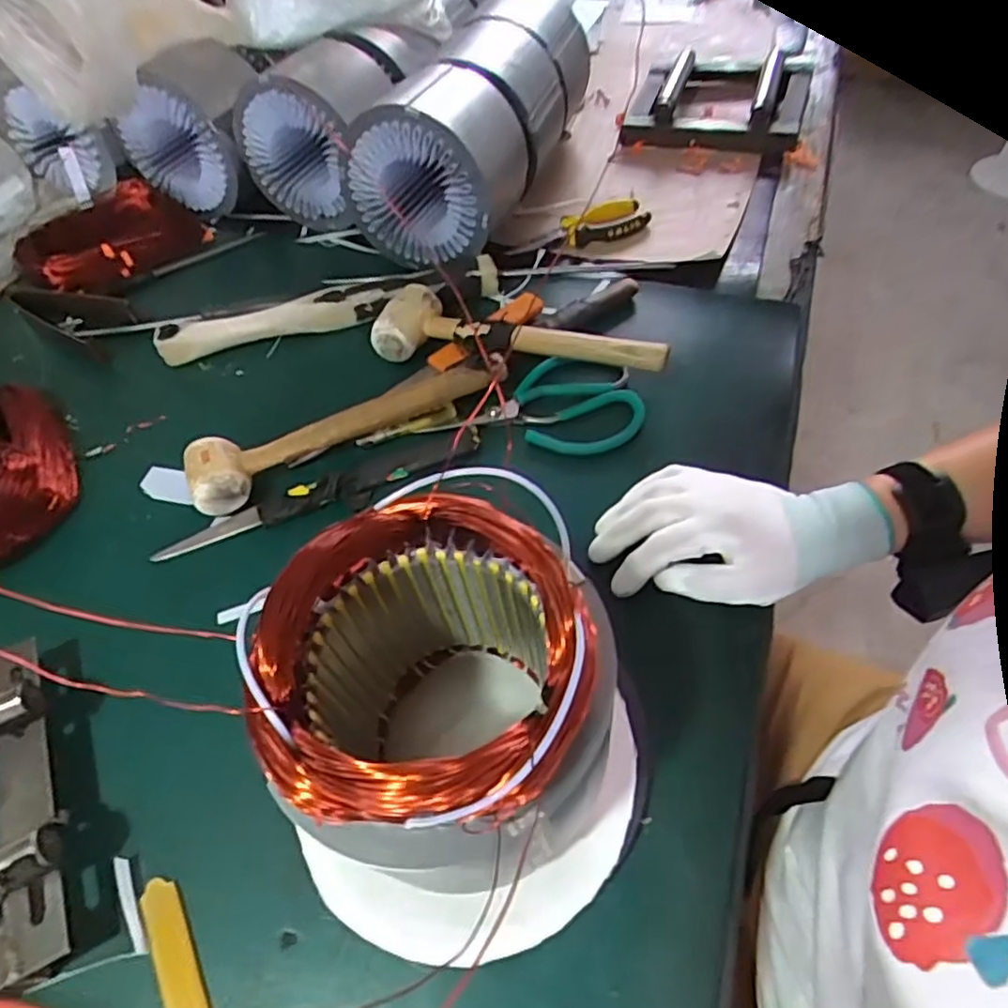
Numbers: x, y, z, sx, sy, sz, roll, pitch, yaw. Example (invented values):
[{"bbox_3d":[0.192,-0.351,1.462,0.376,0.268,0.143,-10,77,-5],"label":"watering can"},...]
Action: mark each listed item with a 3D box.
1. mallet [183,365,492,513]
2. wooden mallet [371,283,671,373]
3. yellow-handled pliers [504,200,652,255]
[{"bbox_3d":[-0.124,-0.055,0.524,0.246,0.043,0.053,-19,56,-8],"label":"mallet"},{"bbox_3d":[0.015,-0.142,0.566,0.247,0.046,0.069,11,57,12],"label":"wooden mallet"},{"bbox_3d":[0.078,-0.291,0.688,0.151,0.016,0.059,-17,56,-7],"label":"yellow-handled pliers"}]

